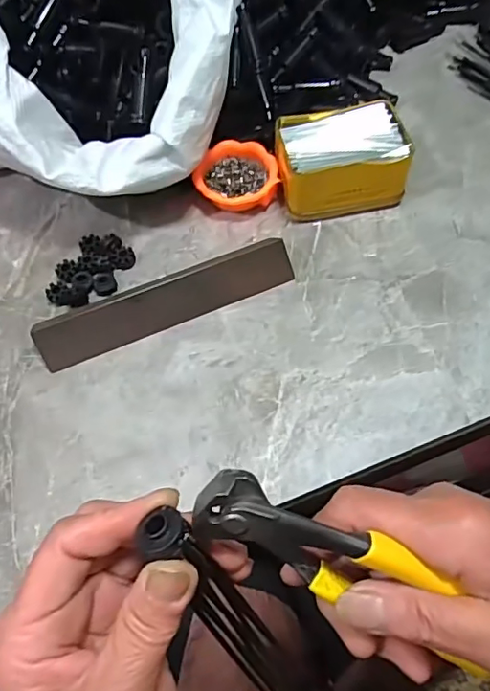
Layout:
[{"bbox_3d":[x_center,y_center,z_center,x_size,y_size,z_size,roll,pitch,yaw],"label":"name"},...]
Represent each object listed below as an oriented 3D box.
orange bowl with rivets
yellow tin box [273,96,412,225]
[{"bbox_3d":[-0.007,-0.157,0.505,0.073,0.030,0.068,-1,61,2],"label":"orange bowl with rivets"},{"bbox_3d":[0.087,-0.166,0.491,0.112,0.059,0.097,-7,61,-1],"label":"yellow tin box"}]

